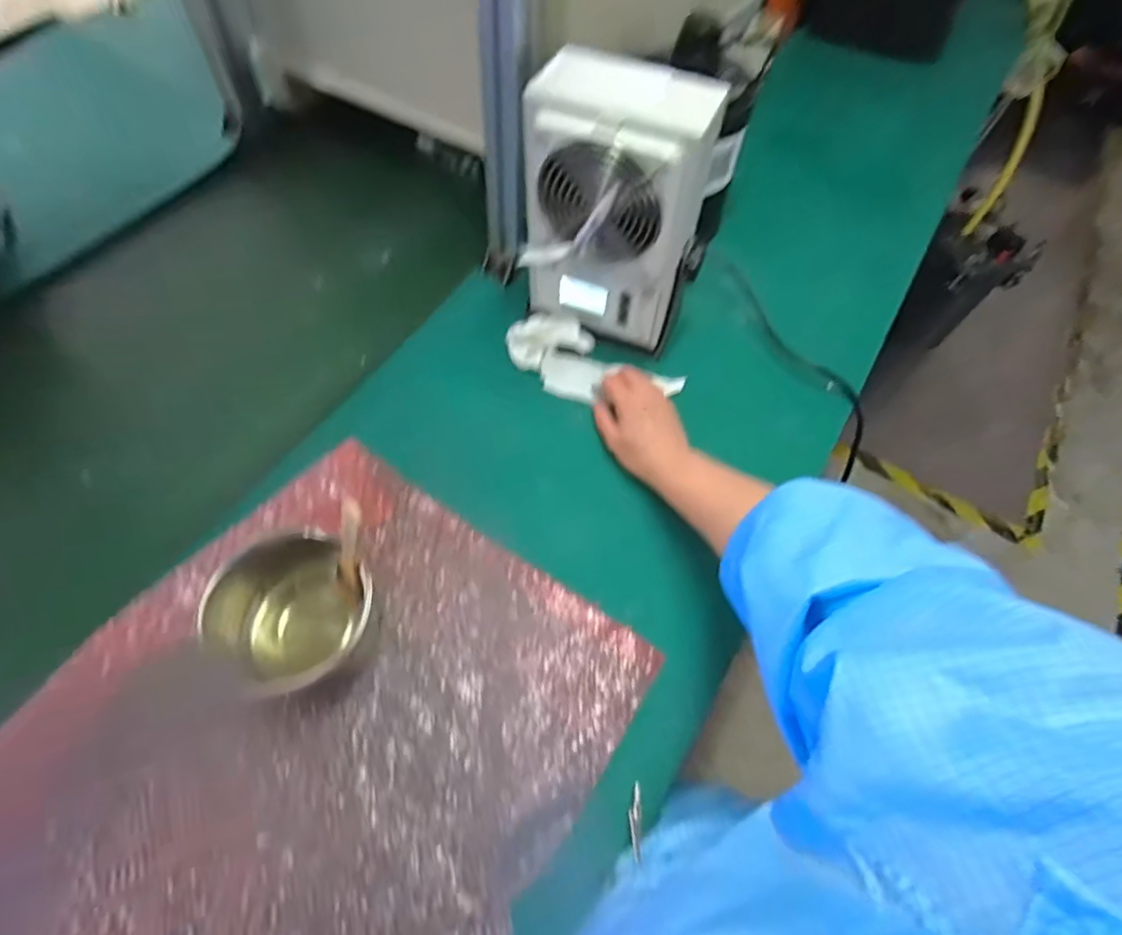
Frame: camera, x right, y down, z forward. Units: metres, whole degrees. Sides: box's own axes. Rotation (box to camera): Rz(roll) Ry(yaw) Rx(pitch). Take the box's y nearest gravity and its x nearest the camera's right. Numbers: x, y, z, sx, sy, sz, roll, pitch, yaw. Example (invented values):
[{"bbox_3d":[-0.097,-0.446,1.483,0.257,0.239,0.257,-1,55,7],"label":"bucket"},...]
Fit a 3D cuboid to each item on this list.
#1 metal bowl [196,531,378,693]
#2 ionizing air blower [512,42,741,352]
[{"bbox_3d":[-0.209,0.114,0.449,0.126,0.073,0.102,-33,66,-19],"label":"metal bowl"},{"bbox_3d":[0.050,-0.237,0.551,0.160,0.226,0.110,9,60,4],"label":"ionizing air blower"}]

